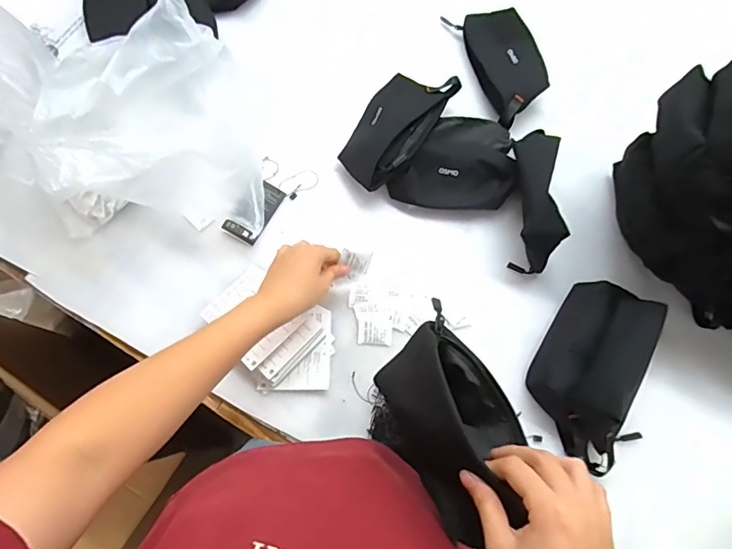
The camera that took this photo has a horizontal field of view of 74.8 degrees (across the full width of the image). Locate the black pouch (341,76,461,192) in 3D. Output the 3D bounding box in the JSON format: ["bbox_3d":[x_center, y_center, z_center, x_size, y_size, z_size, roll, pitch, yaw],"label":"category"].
[{"bbox_3d":[0.040,-0.210,0.678,0.101,0.058,0.207,29,75,9],"label":"black pouch"}]

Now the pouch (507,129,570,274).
[{"bbox_3d":[0.223,-0.108,0.631,0.054,0.080,0.198,2,72,1],"label":"pouch"}]

